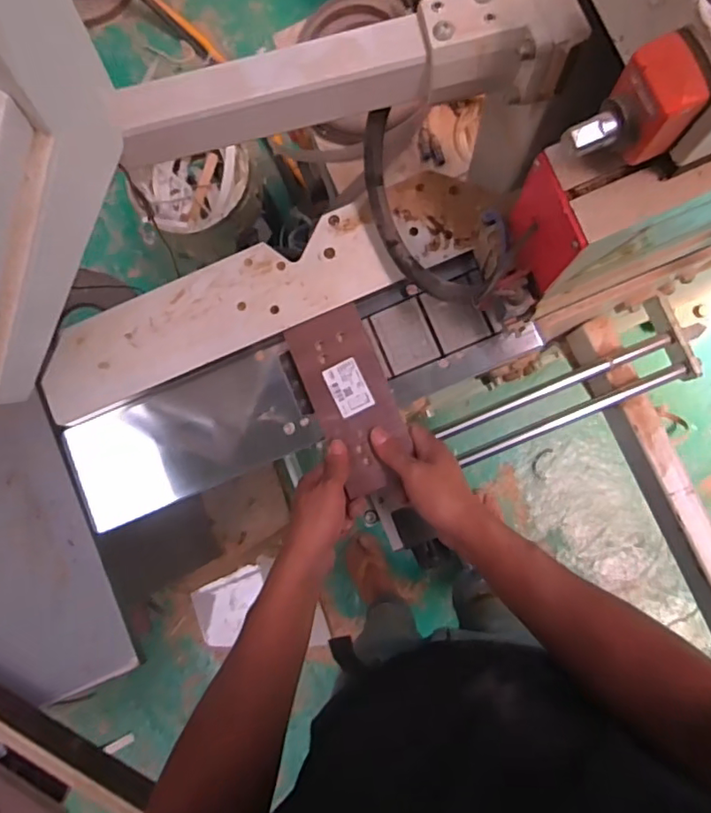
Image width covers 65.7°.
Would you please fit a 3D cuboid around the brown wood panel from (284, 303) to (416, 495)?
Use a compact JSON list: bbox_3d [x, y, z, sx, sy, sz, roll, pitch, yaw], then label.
[{"bbox_3d":[-0.003,-0.008,0.640,0.092,0.016,0.207,-20,84,4],"label":"brown wood panel"}]

